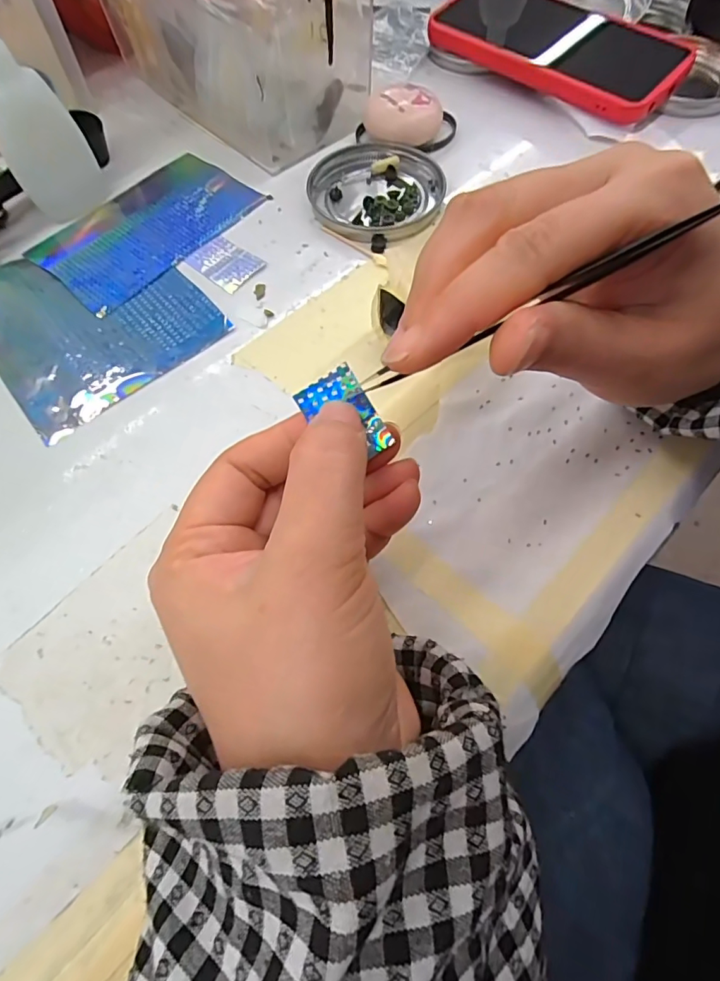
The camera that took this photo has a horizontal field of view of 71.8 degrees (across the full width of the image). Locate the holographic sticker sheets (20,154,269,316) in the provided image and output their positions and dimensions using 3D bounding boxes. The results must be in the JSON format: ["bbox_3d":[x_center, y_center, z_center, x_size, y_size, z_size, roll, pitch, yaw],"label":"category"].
[{"bbox_3d":[-0.125,-0.158,0.292,0.080,0.004,0.121,38,71,17],"label":"holographic sticker sheets"}]

